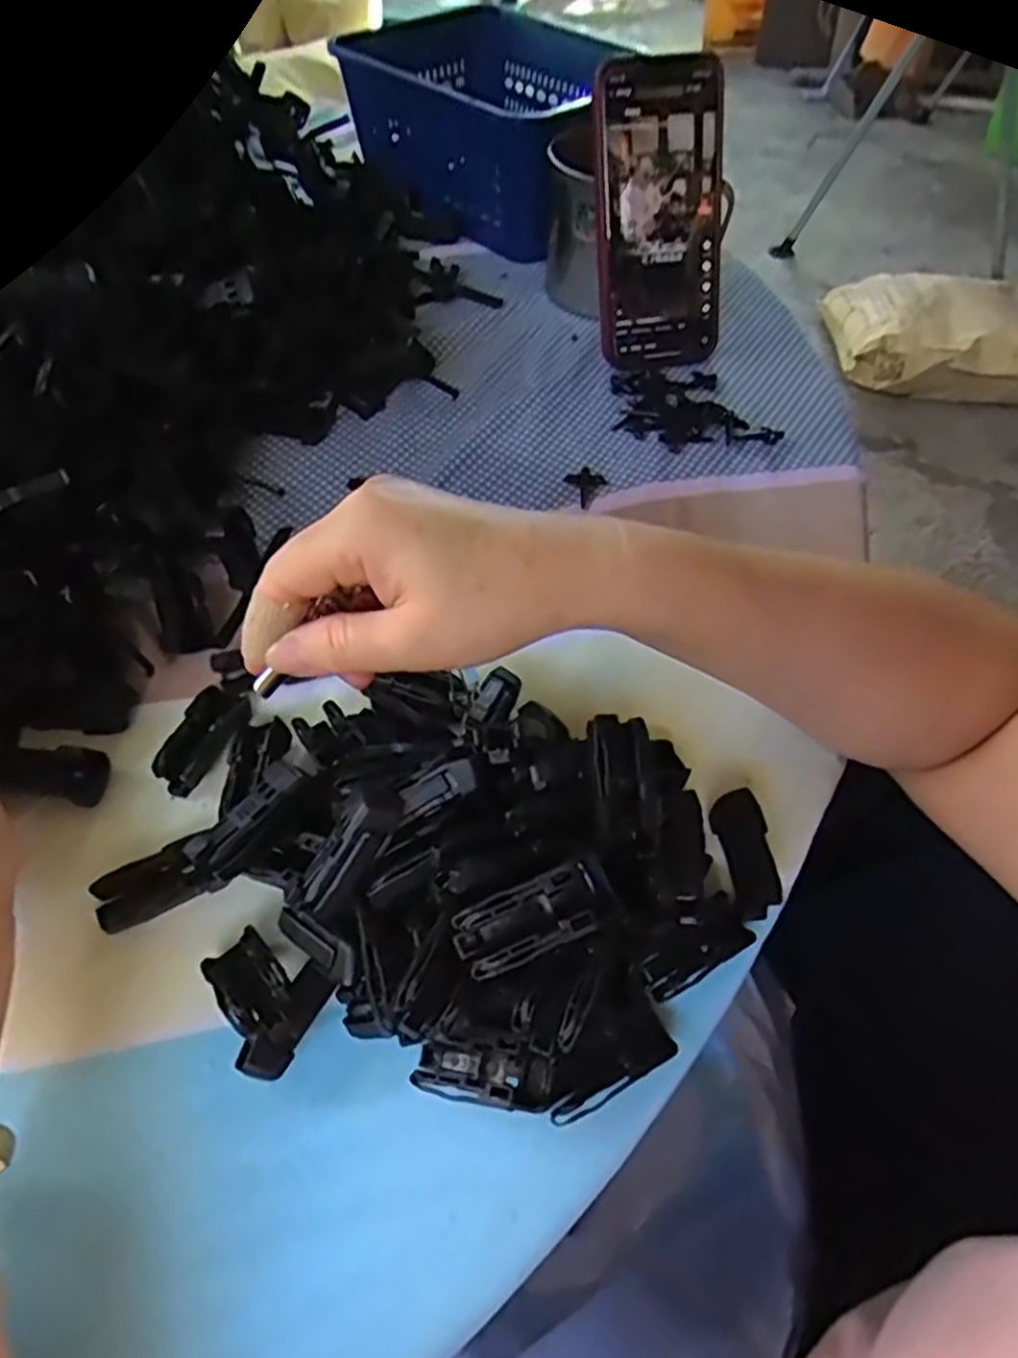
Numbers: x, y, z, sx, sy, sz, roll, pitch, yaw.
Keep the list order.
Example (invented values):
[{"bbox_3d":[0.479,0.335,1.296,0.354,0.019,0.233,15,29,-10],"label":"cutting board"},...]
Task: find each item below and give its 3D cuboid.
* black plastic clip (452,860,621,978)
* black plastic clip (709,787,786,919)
[{"bbox_3d":[0.008,0.070,0.222,0.046,0.017,0.019,-21,57,-15],"label":"black plastic clip"},{"bbox_3d":[0.089,0.064,0.287,0.015,0.014,0.045,-6,54,-5],"label":"black plastic clip"}]

